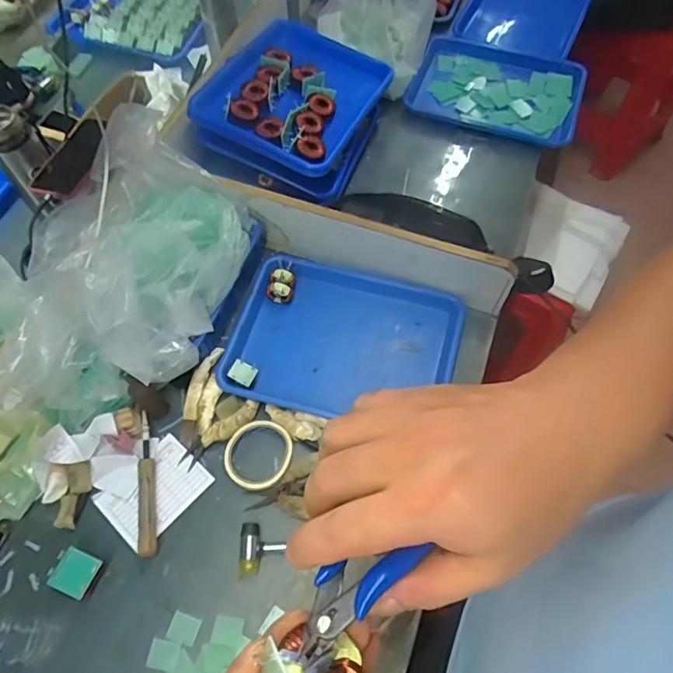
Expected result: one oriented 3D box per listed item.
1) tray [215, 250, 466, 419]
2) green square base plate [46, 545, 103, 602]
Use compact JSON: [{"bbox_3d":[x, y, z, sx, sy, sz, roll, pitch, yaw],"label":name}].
[{"bbox_3d":[0.015,0.007,0.792,0.340,0.044,0.254,11,63,6],"label":"tray"},{"bbox_3d":[-0.315,0.283,0.618,0.050,0.010,0.048,22,66,10],"label":"green square base plate"}]

